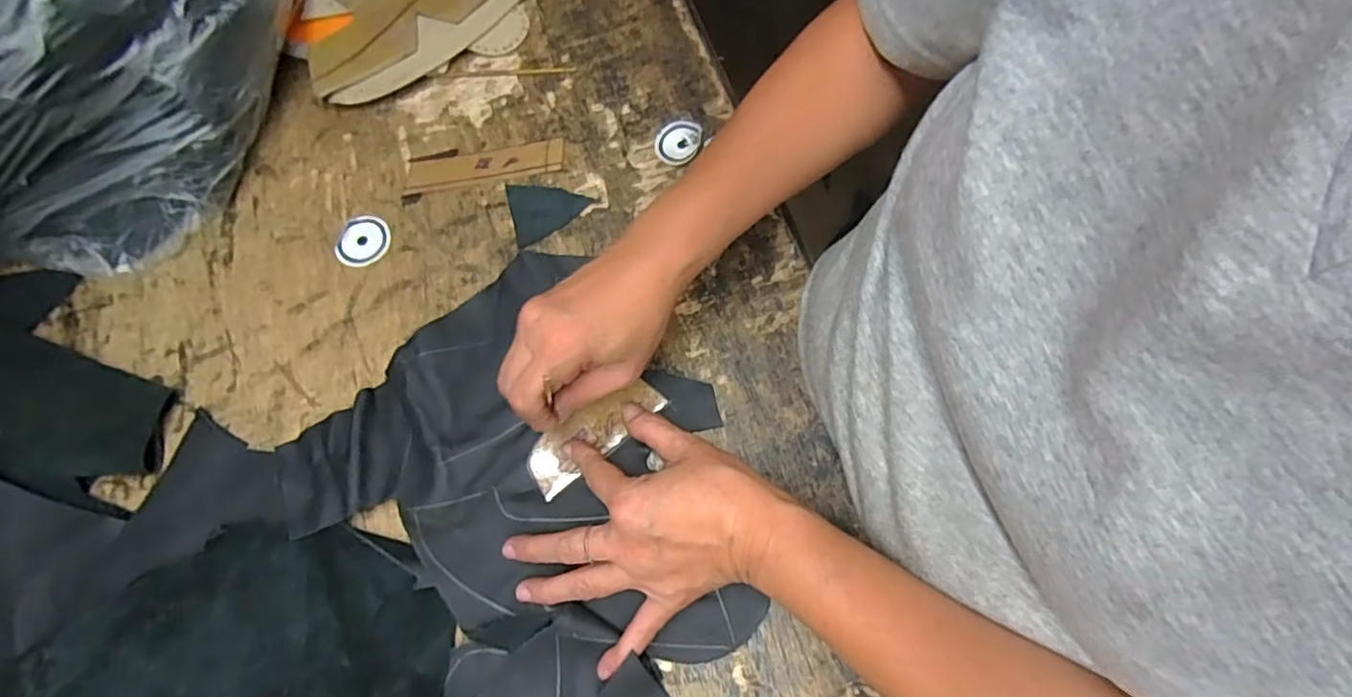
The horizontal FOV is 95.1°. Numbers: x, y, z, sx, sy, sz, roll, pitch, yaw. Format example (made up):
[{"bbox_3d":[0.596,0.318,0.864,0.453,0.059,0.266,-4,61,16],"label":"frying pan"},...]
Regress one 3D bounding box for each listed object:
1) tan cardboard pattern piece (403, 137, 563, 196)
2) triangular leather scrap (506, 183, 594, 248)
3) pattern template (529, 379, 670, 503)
[{"bbox_3d":[-0.140,-0.134,0.452,0.114,0.004,0.028,-10,70,1],"label":"tan cardboard pattern piece"},{"bbox_3d":[-0.089,-0.101,0.434,0.055,0.004,0.047,-16,70,-1],"label":"triangular leather scrap"},{"bbox_3d":[-0.050,0.051,0.380,0.090,0.006,0.032,-38,67,-11],"label":"pattern template"}]

